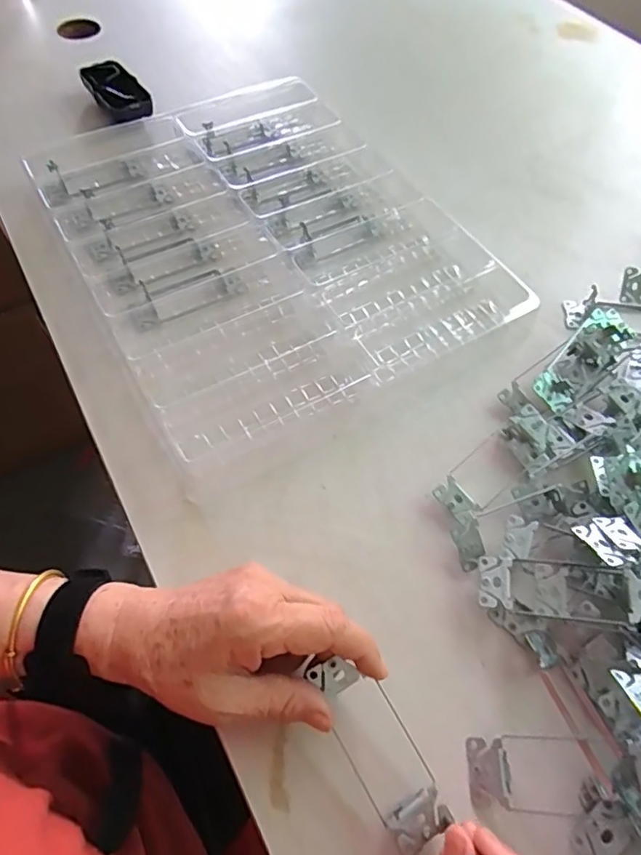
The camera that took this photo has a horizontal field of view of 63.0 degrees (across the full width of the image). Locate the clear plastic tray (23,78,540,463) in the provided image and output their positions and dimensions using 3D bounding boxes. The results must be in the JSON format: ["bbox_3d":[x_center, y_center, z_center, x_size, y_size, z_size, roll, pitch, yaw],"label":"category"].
[{"bbox_3d":[-0.057,-0.192,0.516,0.353,0.043,0.426,-26,64,-15],"label":"clear plastic tray"}]

